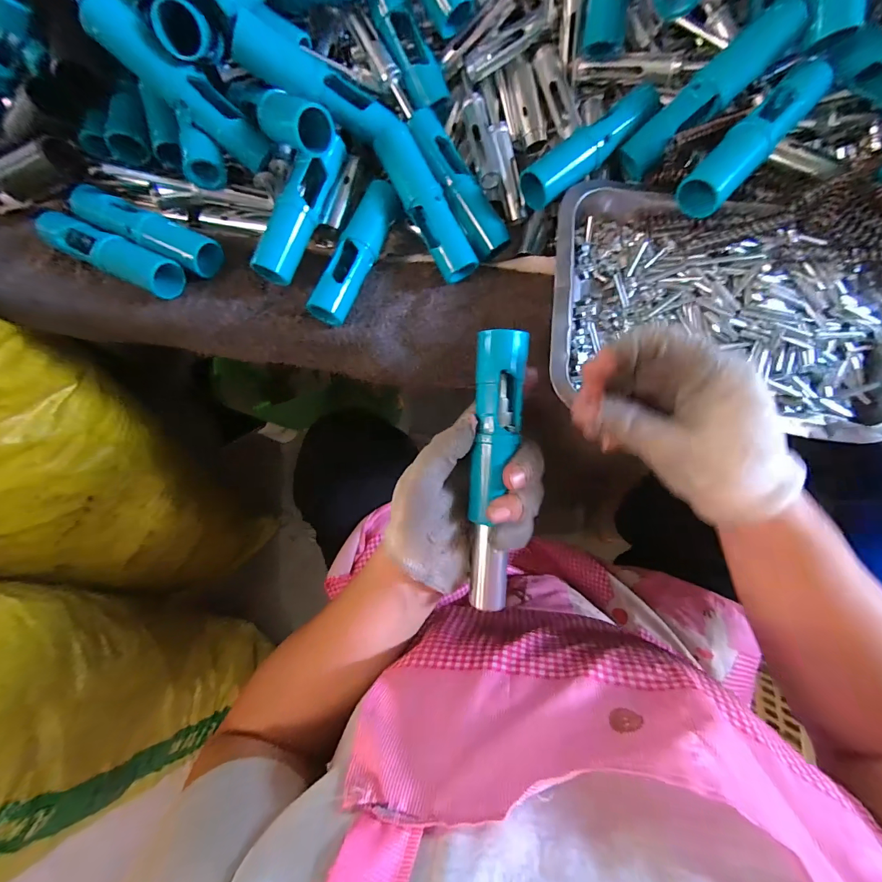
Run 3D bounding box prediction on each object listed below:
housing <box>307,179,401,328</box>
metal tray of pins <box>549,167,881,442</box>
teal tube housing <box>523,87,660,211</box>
[{"bbox_3d":[-0.066,-0.147,0.312,0.026,0.027,0.116,24,81,5],"label":"housing"},{"bbox_3d":[0.211,-0.098,0.294,0.257,0.039,0.182,8,80,3],"label":"metal tray of pins"},{"bbox_3d":[0.115,-0.223,0.300,0.120,0.023,0.029,-39,81,-6],"label":"teal tube housing"}]

